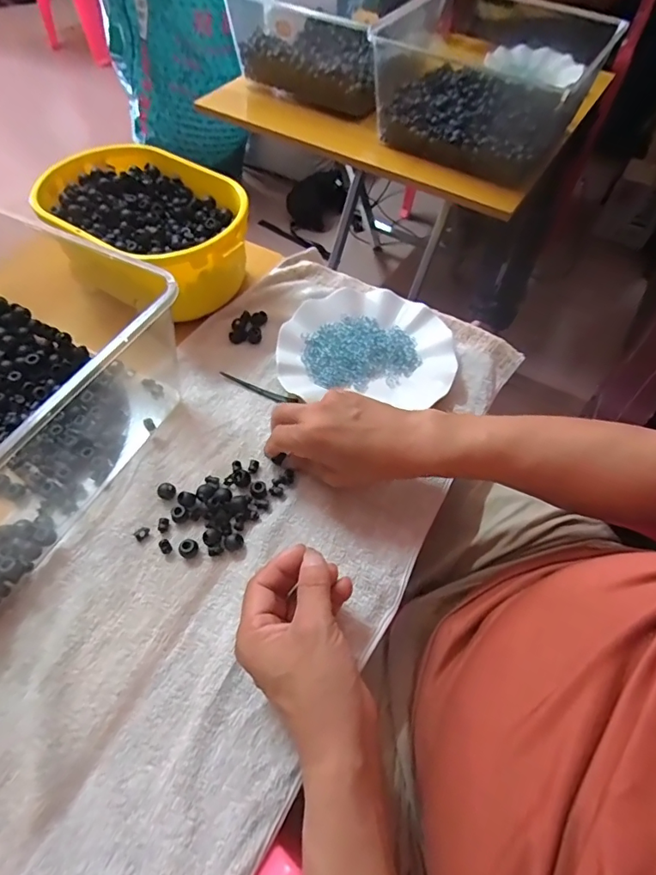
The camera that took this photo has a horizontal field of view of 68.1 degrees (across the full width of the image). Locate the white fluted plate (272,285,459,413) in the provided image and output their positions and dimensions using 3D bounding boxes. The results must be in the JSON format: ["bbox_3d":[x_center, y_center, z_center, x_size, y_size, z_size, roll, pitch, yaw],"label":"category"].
[{"bbox_3d":[0.041,-0.102,0.525,0.182,0.022,0.145,-1,56,-1],"label":"white fluted plate"}]

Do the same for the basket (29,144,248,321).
[{"bbox_3d":[-0.196,-0.226,0.553,0.246,0.100,0.156,28,61,17],"label":"basket"}]

